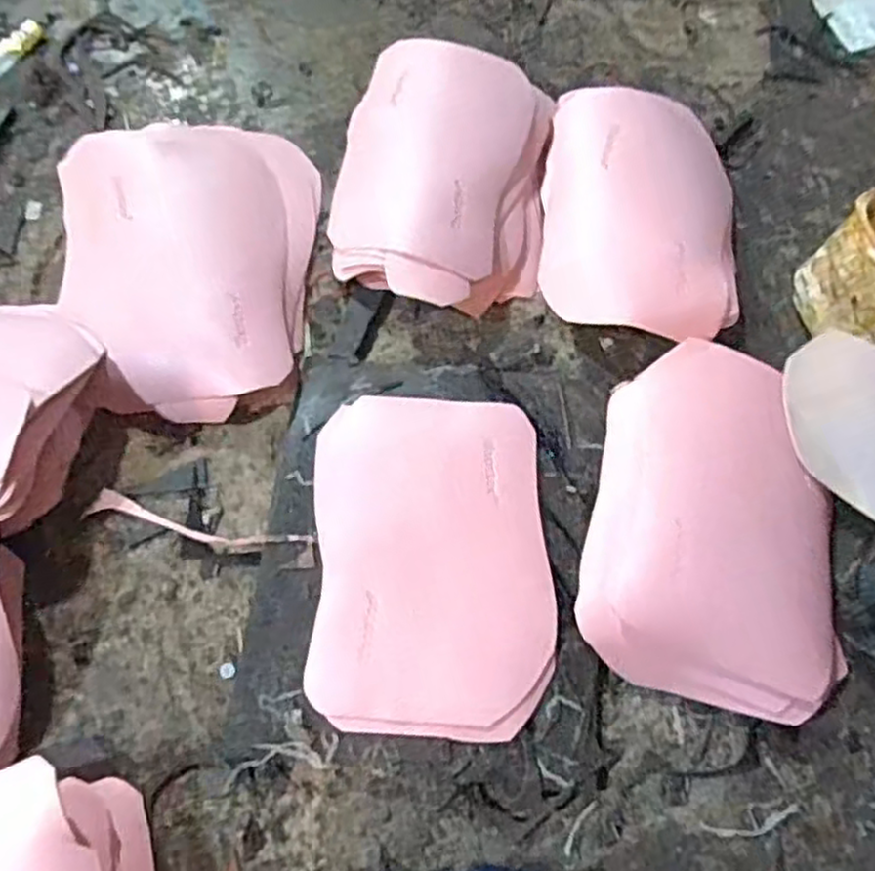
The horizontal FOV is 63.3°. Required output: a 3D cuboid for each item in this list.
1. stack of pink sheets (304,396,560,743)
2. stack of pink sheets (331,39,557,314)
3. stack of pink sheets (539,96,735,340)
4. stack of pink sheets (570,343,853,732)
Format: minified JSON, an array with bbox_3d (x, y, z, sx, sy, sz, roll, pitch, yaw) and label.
[{"bbox_3d":[-0.004,0.093,0.564,0.182,0.014,0.263,0,70,-2],"label":"stack of pink sheets"},{"bbox_3d":[0.006,-0.250,0.688,0.200,0.060,0.288,7,69,0],"label":"stack of pink sheets"},{"bbox_3d":[0.196,-0.217,0.689,0.186,0.062,0.268,10,69,1],"label":"stack of pink sheets"},{"bbox_3d":[0.230,0.068,0.581,0.201,0.043,0.282,13,69,2],"label":"stack of pink sheets"}]

